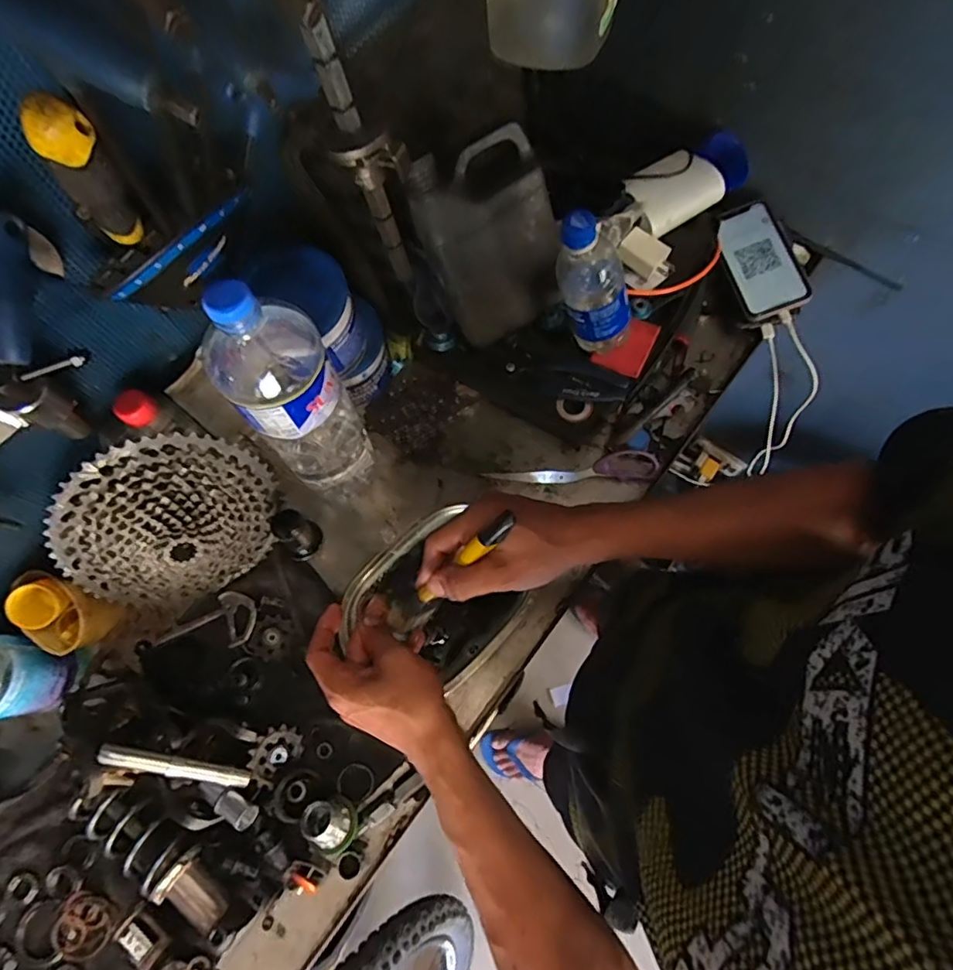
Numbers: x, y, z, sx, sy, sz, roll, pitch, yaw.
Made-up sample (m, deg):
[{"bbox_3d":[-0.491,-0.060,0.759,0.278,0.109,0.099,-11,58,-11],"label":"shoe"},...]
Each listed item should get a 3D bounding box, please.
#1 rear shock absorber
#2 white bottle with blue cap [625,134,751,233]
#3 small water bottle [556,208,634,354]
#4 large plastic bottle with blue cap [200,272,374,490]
[{"bbox_3d":[-0.285,0.336,0.503,0.188,0.046,0.055,27,74,9],"label":"rear shock absorber"},{"bbox_3d":[0.259,-0.358,0.663,0.178,0.054,0.071,-30,74,-9],"label":"white bottle with blue cap"},{"bbox_3d":[0.115,-0.202,0.551,0.069,0.169,0.061,24,72,33],"label":"small water bottle"},{"bbox_3d":[-0.158,-0.071,0.502,0.081,0.309,0.080,0,72,1],"label":"large plastic bottle with blue cap"}]

